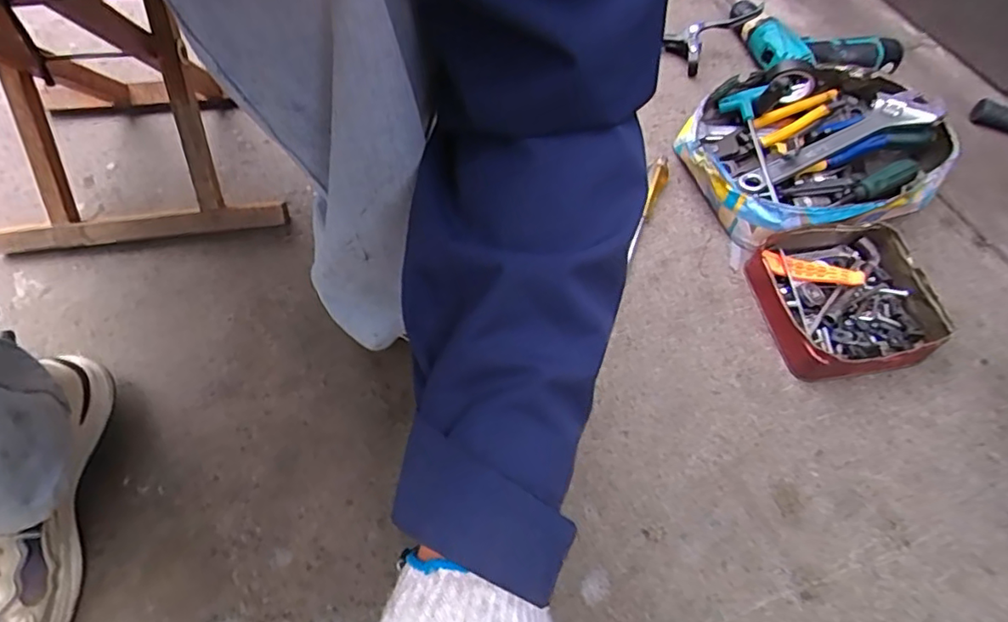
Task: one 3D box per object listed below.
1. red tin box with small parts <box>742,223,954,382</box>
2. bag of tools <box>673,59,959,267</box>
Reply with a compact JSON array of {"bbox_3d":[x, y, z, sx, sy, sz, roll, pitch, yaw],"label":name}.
[{"bbox_3d":[0.364,-0.016,0.617,0.167,0.052,0.165,-7,60,-7],"label":"red tin box with small parts"},{"bbox_3d":[0.379,-0.208,0.716,0.315,0.083,0.248,-23,64,-16],"label":"bag of tools"}]

